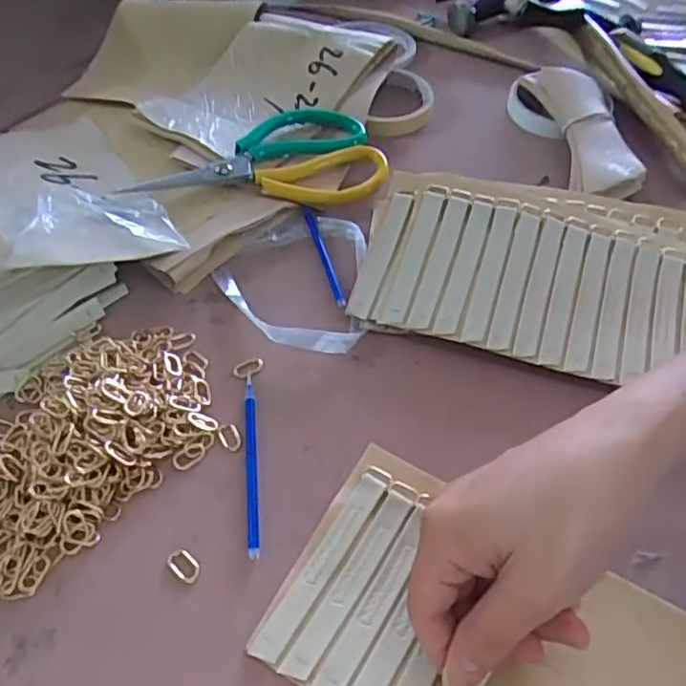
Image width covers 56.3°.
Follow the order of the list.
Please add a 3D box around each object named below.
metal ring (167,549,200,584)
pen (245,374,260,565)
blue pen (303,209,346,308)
[{"bbox_3d":[-0.076,0.106,0.305,0.018,0.004,0.011,35,58,23],"label":"metal ring"},{"bbox_3d":[-0.049,0.061,0.340,0.006,0.004,0.105,-3,52,-6],"label":"pen"},{"bbox_3d":[-0.012,-0.060,0.437,0.007,0.008,0.092,-12,53,-12],"label":"blue pen"}]

